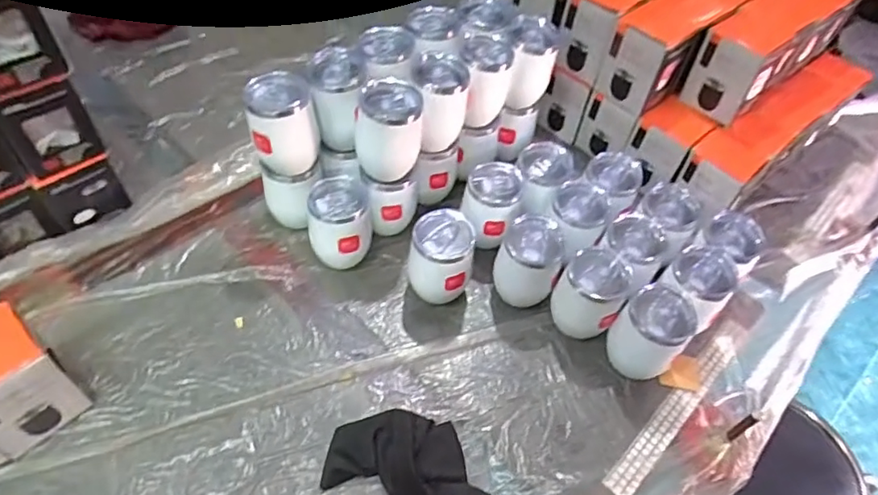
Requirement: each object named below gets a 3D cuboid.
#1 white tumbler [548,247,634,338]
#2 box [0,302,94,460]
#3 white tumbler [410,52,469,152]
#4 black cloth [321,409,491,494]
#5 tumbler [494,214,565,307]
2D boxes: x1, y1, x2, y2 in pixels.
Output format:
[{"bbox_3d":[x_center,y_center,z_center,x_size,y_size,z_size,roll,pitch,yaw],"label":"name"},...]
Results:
[{"bbox_3d":[0.195,0.054,0.732,0.085,0.098,0.078,2,50,-3],"label":"white tumbler"},{"bbox_3d":[-0.450,0.144,0.596,0.085,0.139,0.090,38,57,24],"label":"box"},{"bbox_3d":[0.001,-0.198,0.779,0.076,0.111,0.089,4,50,-2],"label":"white tumbler"},{"bbox_3d":[-0.030,0.236,0.627,0.177,0.041,0.108,19,52,11],"label":"black cloth"},{"bbox_3d":[0.122,0.016,0.753,0.080,0.099,0.074,2,50,-3],"label":"tumbler"}]

